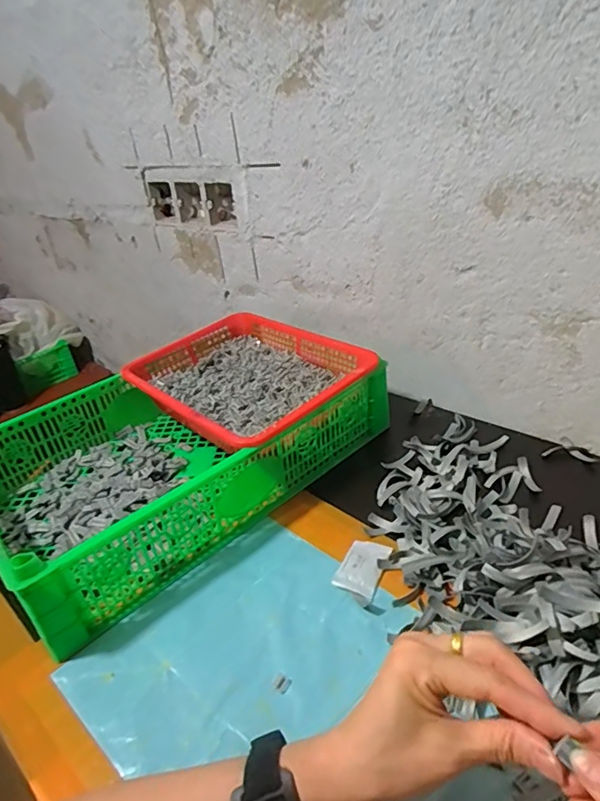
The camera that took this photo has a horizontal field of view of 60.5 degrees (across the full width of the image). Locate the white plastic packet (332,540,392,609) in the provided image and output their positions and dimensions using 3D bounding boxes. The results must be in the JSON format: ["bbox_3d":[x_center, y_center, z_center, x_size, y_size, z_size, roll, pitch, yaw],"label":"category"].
[{"bbox_3d":[0.059,0.163,0.497,0.040,0.006,0.071,8,34,25],"label":"white plastic packet"}]

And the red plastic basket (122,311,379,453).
[{"bbox_3d":[-0.069,-0.024,0.696,0.242,0.071,0.303,-28,36,-31],"label":"red plastic basket"}]

